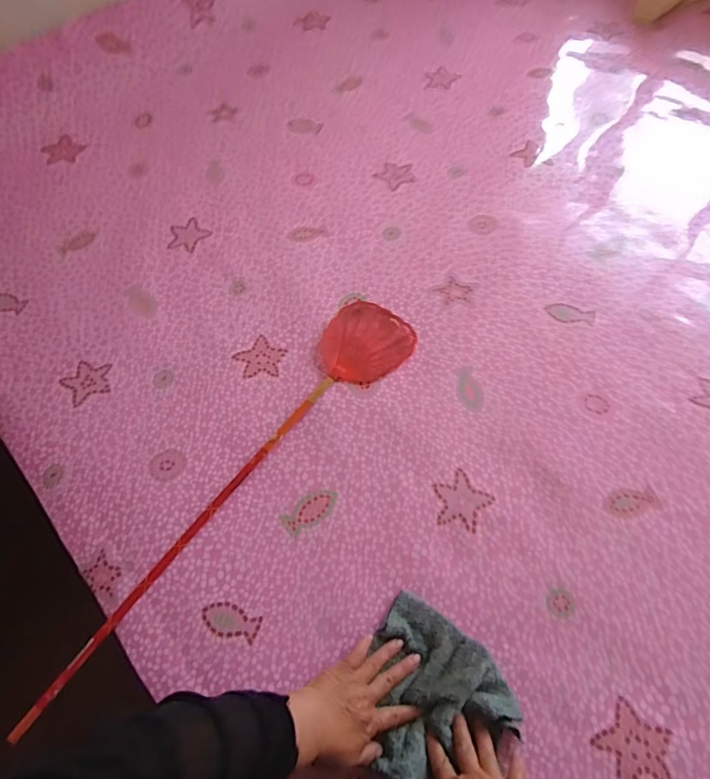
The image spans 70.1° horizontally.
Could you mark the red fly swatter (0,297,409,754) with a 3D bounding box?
[{"bbox_3d":[-0.149,0.131,0.693,0.128,0.016,0.710,32,69,17],"label":"red fly swatter"}]

